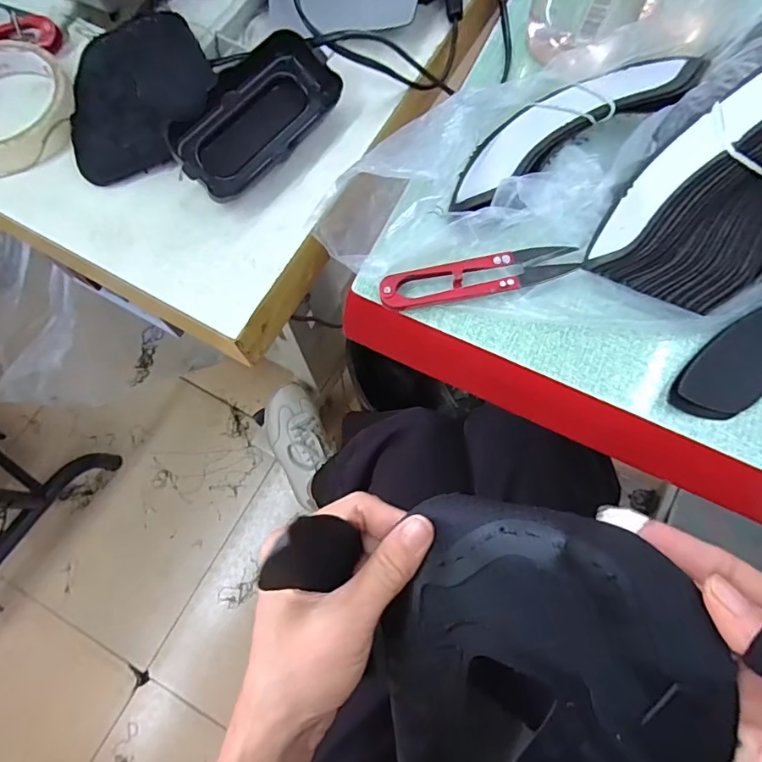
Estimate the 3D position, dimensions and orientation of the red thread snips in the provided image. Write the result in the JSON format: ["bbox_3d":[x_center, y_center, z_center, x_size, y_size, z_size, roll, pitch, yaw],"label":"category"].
[{"bbox_3d":[0.058,-0.061,0.294,0.116,0.010,0.021,-10,73,-4],"label":"red thread snips"}]

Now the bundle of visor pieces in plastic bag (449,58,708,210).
[{"bbox_3d":[0.113,-0.162,0.312,0.166,0.031,0.056,-28,75,-9],"label":"bundle of visor pieces in plastic bag"}]

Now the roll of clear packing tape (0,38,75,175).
[{"bbox_3d":[-0.242,-0.175,0.318,0.094,0.019,0.084,33,75,9],"label":"roll of clear packing tape"}]

